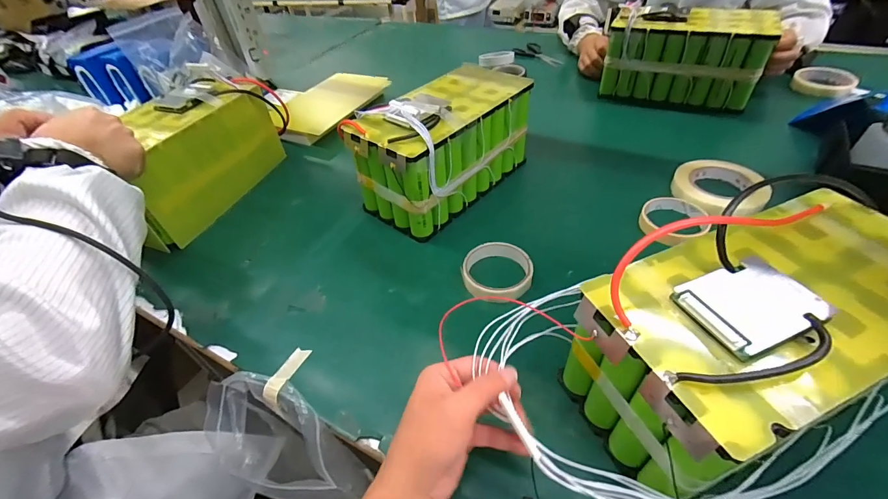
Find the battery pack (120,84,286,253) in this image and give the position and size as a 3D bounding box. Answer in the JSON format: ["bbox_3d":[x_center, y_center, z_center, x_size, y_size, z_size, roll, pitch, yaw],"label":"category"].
[{"bbox_3d":[-0.419,-0.152,0.639,0.130,0.152,0.288,12,48,18],"label":"battery pack"}]

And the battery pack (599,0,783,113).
[{"bbox_3d":[0.477,-0.387,0.770,0.269,0.157,0.106,20,51,23],"label":"battery pack"}]

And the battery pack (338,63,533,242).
[{"bbox_3d":[0.003,-0.168,0.601,0.139,0.155,0.277,31,56,31],"label":"battery pack"}]

